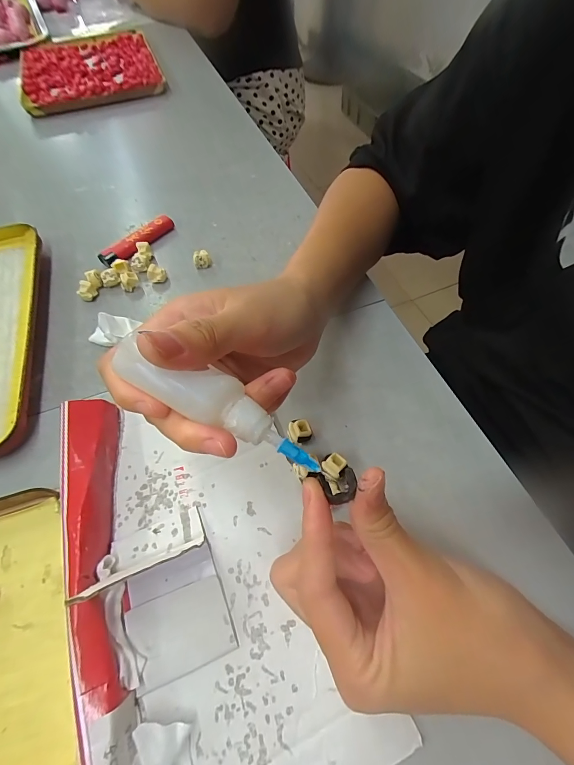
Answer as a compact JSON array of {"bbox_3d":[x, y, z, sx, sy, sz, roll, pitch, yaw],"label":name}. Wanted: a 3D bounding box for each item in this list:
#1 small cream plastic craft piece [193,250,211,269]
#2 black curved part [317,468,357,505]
[{"bbox_3d":[-0.079,-0.114,0.327,0.015,0.017,0.011,-14,59,-9],"label":"small cream plastic craft piece"},{"bbox_3d":[0.021,0.041,0.140,0.014,0.004,0.013,-9,59,-7],"label":"black curved part"}]

